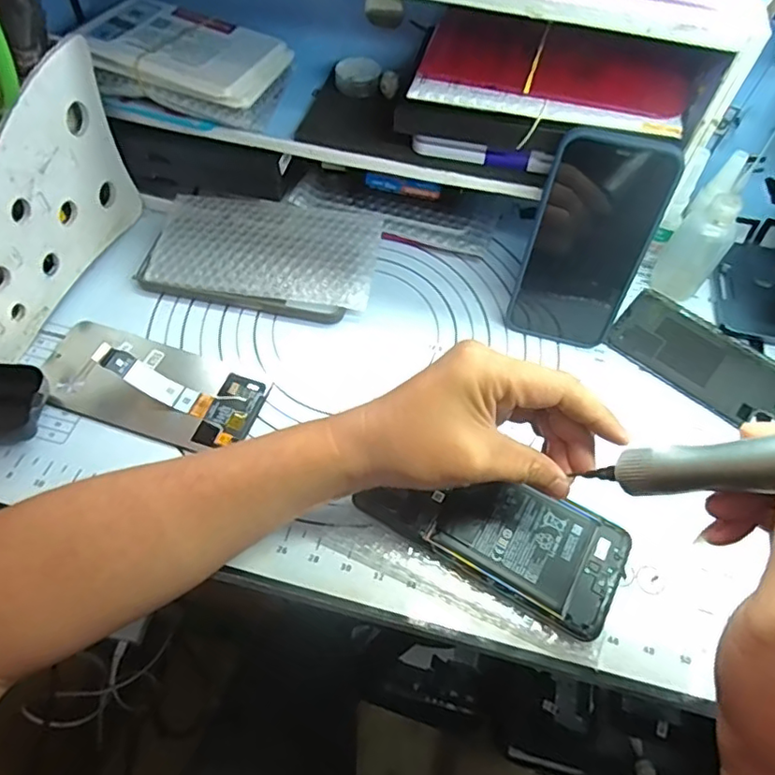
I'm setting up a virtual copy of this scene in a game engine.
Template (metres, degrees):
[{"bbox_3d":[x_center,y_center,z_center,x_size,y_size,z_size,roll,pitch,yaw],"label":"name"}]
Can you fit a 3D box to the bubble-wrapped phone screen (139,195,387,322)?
[{"bbox_3d":[-0.098,-0.106,0.467,0.174,0.027,0.097,10,57,3],"label":"bubble-wrapped phone screen"}]

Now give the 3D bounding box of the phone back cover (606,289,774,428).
[{"bbox_3d":[0.245,-0.016,0.434,0.150,0.009,0.071,39,63,20],"label":"phone back cover"}]

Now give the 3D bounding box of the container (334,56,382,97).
[{"bbox_3d":[-0.023,-0.240,0.450,0.034,0.017,0.034,2,57,-3],"label":"container"}]

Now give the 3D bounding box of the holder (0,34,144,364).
[{"bbox_3d":[-0.268,-0.127,0.398,0.081,0.131,0.184,19,58,9],"label":"holder"}]

